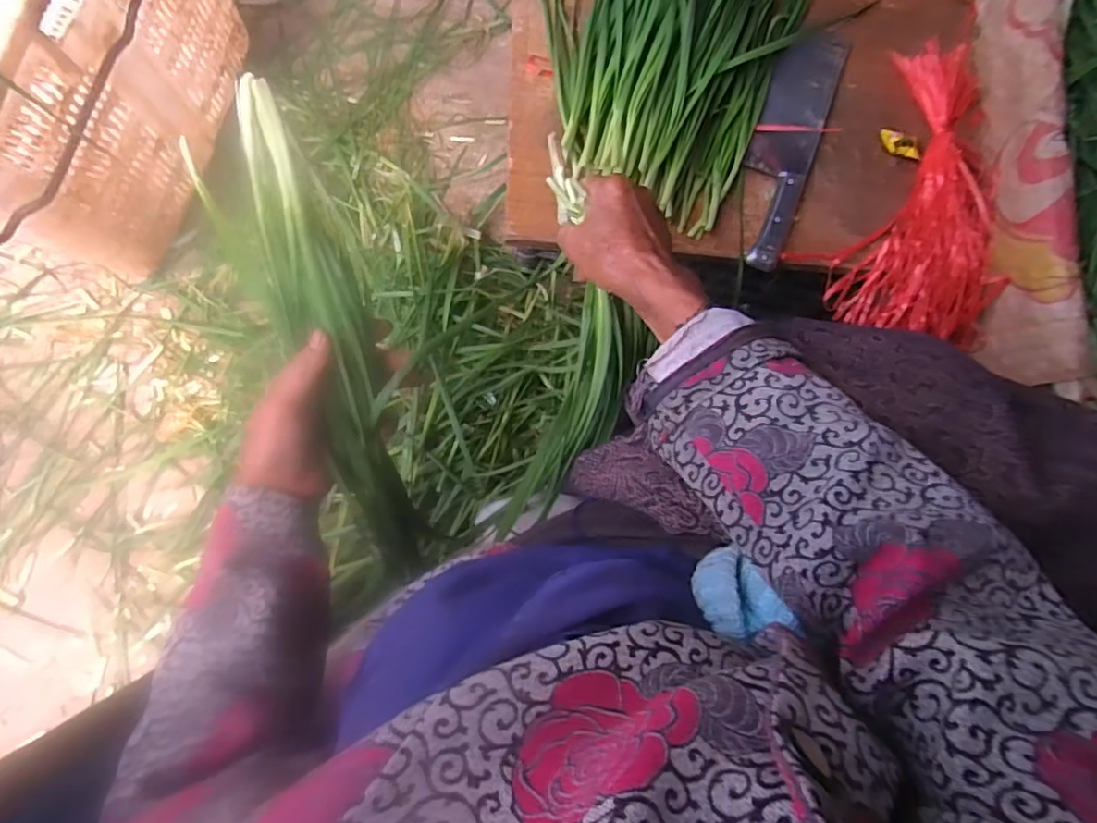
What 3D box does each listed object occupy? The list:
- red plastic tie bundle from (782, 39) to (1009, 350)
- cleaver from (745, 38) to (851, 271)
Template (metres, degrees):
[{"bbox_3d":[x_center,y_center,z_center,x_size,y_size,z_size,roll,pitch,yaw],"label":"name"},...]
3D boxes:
[{"bbox_3d":[0.380,-0.239,0.634,0.225,0.063,0.311,5,84,-6],"label":"red plastic tie bundle"},{"bbox_3d":[0.248,-0.279,0.612,0.070,0.020,0.270,22,83,-4],"label":"cleaver"}]

